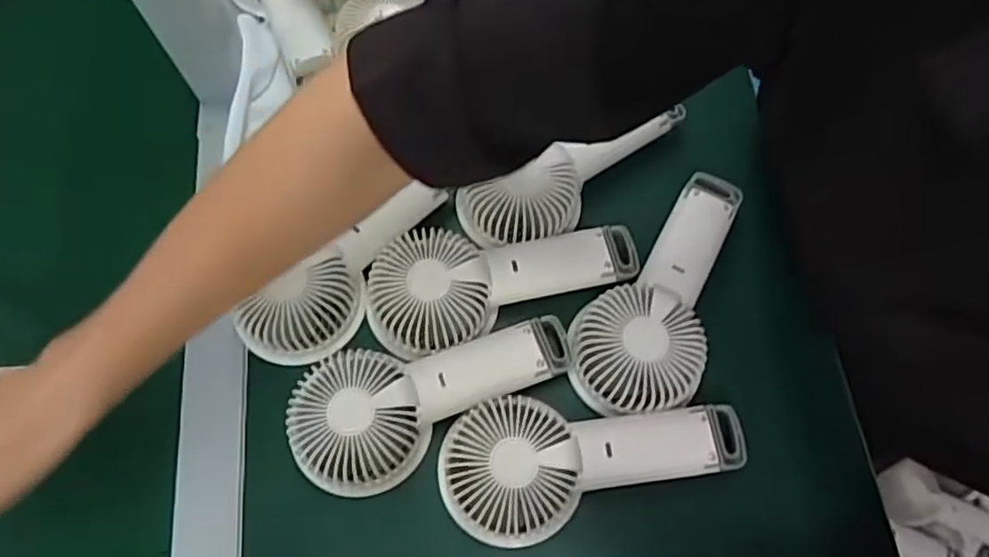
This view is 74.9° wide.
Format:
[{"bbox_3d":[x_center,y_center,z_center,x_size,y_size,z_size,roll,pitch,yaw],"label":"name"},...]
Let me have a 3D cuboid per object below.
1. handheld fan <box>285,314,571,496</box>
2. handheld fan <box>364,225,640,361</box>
[{"bbox_3d":[-0.041,0.066,0.411,0.179,0.035,0.084,-24,71,-10],"label":"handheld fan"},{"bbox_3d":[0.006,-0.005,0.437,0.181,0.031,0.078,-13,69,-6],"label":"handheld fan"}]

